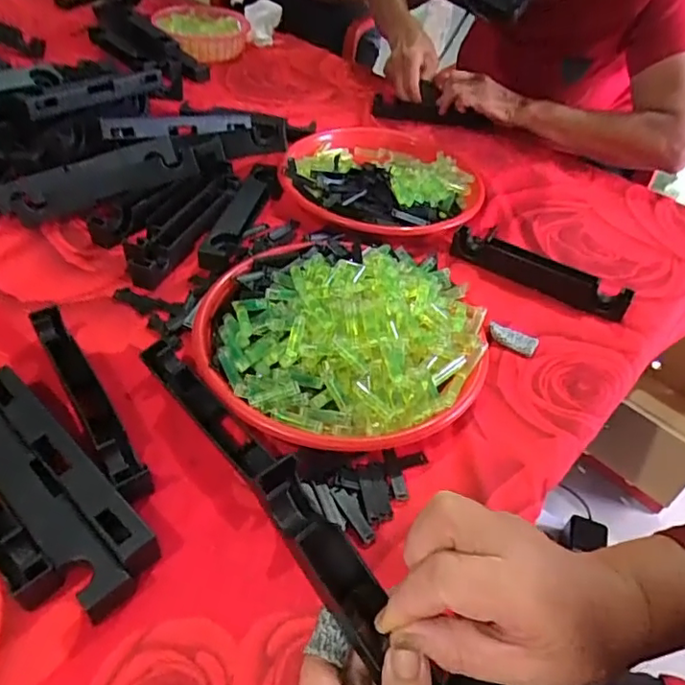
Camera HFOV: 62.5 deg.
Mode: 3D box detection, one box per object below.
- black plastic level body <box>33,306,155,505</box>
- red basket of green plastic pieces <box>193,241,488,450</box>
[{"bbox_3d":[-0.198,0.044,0.439,0.024,0.033,0.190,-27,55,-28],"label":"black plastic level body"},{"bbox_3d":[0.000,-0.014,0.501,0.249,0.058,0.235,3,46,-3],"label":"red basket of green plastic pieces"}]

